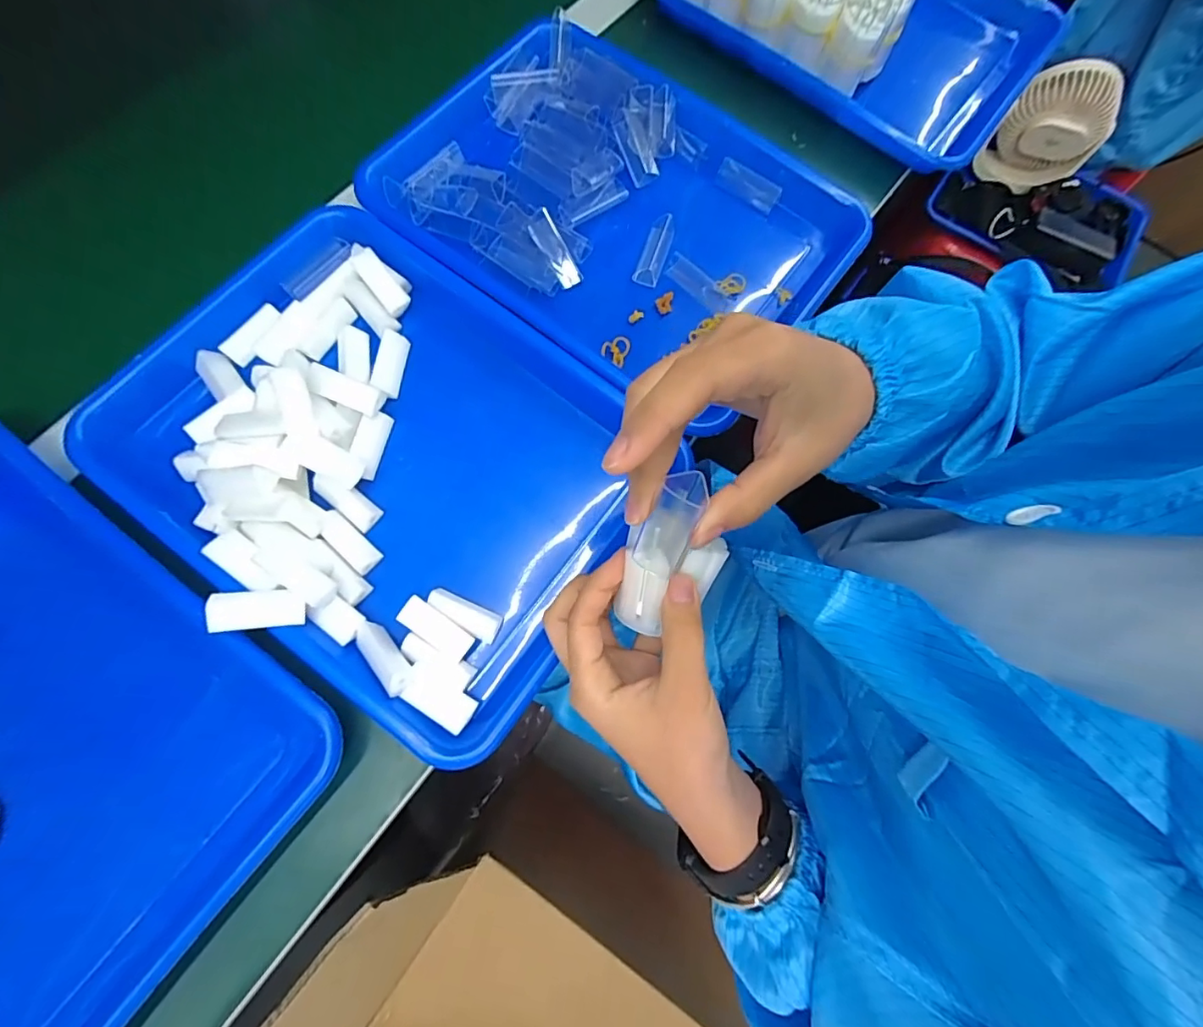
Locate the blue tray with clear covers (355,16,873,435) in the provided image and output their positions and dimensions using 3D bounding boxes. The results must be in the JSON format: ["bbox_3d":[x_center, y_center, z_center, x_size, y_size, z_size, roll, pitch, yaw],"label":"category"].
[{"bbox_3d":[0.011,-0.233,0.412,0.339,0.044,0.247,36,75,6],"label":"blue tray with clear covers"}]

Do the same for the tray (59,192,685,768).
[{"bbox_3d":[-0.139,-0.042,0.339,0.330,0.040,0.250,36,75,6],"label":"tray"}]

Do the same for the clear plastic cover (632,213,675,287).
[{"bbox_3d":[0.042,-0.205,0.408,0.020,0.015,0.056,20,74,1],"label":"clear plastic cover"}]

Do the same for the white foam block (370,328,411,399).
[{"bbox_3d":[-0.147,-0.105,0.367,0.016,0.013,0.046,7,72,2],"label":"white foam block"}]

